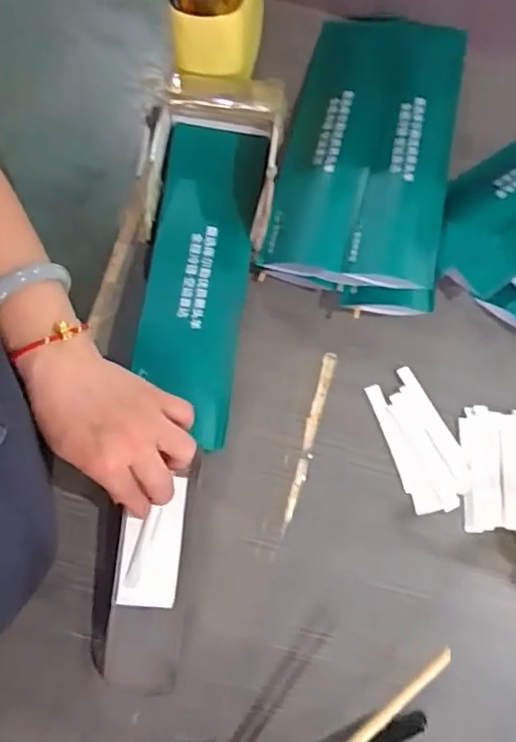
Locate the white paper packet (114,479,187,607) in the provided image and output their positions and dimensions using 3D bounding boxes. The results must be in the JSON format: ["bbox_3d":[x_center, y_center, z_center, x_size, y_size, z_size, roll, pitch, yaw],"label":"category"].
[{"bbox_3d":[-0.081,0.131,0.458,0.045,0.009,0.095,6,91,-5],"label":"white paper packet"}]

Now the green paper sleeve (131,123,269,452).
[{"bbox_3d":[-0.049,-0.081,0.500,0.083,0.027,0.271,10,73,-14],"label":"green paper sleeve"}]

